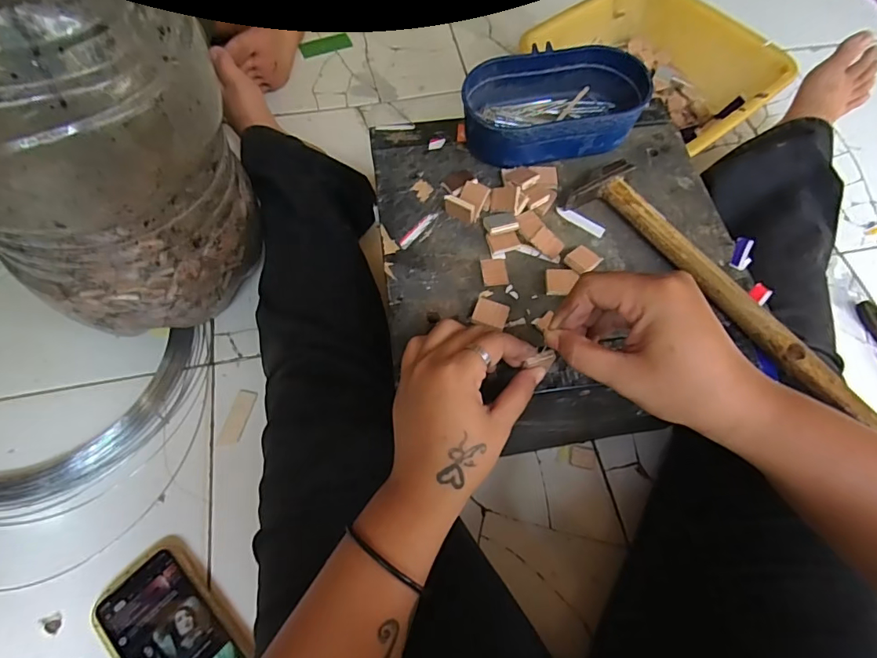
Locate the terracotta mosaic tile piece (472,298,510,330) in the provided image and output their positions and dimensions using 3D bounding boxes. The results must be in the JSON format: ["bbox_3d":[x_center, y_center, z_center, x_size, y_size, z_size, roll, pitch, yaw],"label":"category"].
[{"bbox_3d":[0.038,-0.012,0.348,0.024,0.004,0.021,19,65,8],"label":"terracotta mosaic tile piece"}]

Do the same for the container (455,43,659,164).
[{"bbox_3d":[0.099,-0.191,0.414,0.156,0.046,0.092,-7,64,-4],"label":"container"}]

